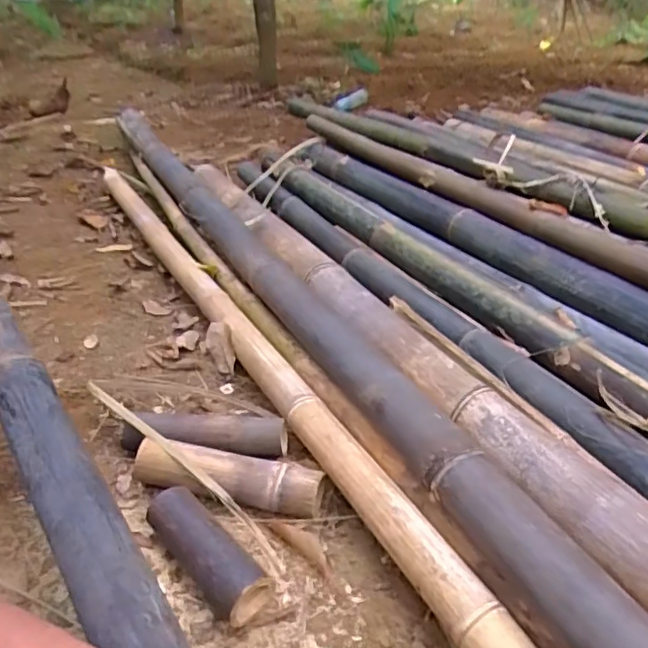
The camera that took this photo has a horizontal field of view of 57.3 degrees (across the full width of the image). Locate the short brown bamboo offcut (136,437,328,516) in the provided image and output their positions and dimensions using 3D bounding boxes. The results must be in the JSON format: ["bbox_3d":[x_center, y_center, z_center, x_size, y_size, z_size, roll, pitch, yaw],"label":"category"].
[{"bbox_3d":[-0.134,0.209,0.798,0.260,0.065,0.069,6,31,10],"label":"short brown bamboo offcut"}]

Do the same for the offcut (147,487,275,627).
[{"bbox_3d":[-0.138,0.268,0.699,0.061,0.069,0.188,-23,38,-33],"label":"offcut"}]

